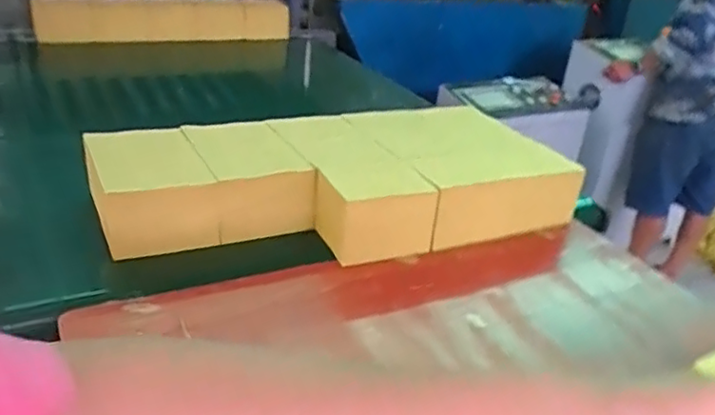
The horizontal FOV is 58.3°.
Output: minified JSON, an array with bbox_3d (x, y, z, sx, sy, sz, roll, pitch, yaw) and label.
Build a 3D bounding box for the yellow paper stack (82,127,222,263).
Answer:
[{"bbox_3d":[-0.339,-0.031,1.045,0.169,0.112,0.247,-7,29,-25],"label":"yellow paper stack"}]

